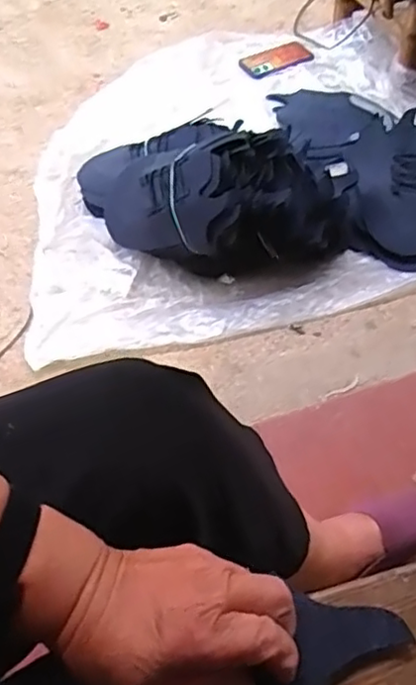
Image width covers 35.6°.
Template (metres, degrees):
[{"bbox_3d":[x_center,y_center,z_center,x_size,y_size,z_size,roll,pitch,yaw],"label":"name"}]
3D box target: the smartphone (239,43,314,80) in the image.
[{"bbox_3d":[0.144,-0.611,1.404,0.156,0.012,0.079,-23,60,-12],"label":"smartphone"}]

